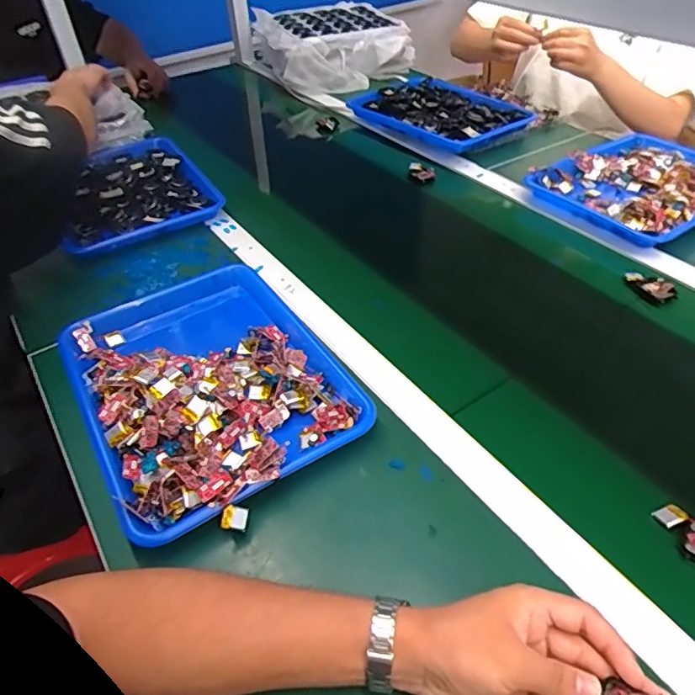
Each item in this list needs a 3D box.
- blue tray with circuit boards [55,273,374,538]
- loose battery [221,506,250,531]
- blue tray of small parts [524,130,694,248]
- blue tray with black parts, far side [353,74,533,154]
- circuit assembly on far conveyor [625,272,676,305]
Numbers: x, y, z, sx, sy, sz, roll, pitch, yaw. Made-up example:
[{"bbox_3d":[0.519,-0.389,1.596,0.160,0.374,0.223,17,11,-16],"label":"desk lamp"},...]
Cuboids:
[{"bbox_3d":[-0.153,0.033,0.590,0.267,0.052,0.335,-26,48,-22],"label":"blue tray with circuit boards"},{"bbox_3d":[-0.096,0.147,0.457,0.025,0.007,0.019,20,73,-30],"label":"loose battery"},{"bbox_3d":[0.479,-0.265,0.857,0.301,0.033,0.240,-27,48,-23],"label":"blue tray of small parts"},{"bbox_3d":[0.182,-0.481,1.098,0.214,0.058,0.333,-31,50,-26],"label":"blue tray with black parts, far side"},{"bbox_3d":[0.391,-0.079,0.687,0.022,0.020,0.061,-26,48,-22],"label":"circuit assembly on far conveyor"}]

